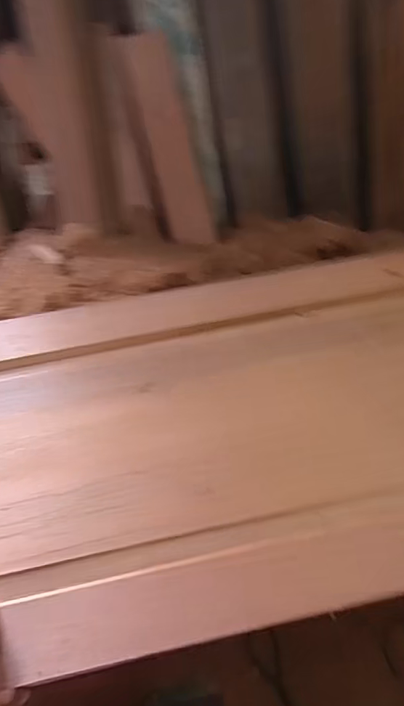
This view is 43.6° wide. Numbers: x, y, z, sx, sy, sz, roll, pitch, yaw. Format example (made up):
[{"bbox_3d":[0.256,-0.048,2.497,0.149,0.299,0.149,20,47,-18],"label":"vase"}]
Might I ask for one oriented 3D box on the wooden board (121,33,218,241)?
[{"bbox_3d":[-0.065,-0.477,1.167,0.113,0.466,0.047,-21,21,-14],"label":"wooden board"}]

